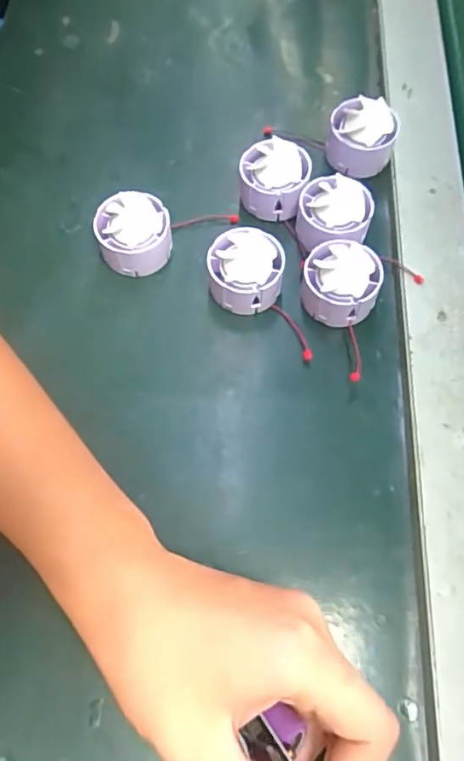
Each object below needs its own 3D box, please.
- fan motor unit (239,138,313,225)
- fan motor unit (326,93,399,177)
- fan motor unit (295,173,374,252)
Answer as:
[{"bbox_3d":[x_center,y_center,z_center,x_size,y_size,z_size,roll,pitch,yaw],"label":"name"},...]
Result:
[{"bbox_3d":[0.027,-0.132,0.368,0.044,0.035,0.039,15,68,5],"label":"fan motor unit"},{"bbox_3d":[0.089,-0.167,0.382,0.045,0.035,0.036,17,68,6],"label":"fan motor unit"},{"bbox_3d":[0.065,-0.102,0.356,0.045,0.034,0.043,-2,67,-2],"label":"fan motor unit"}]

